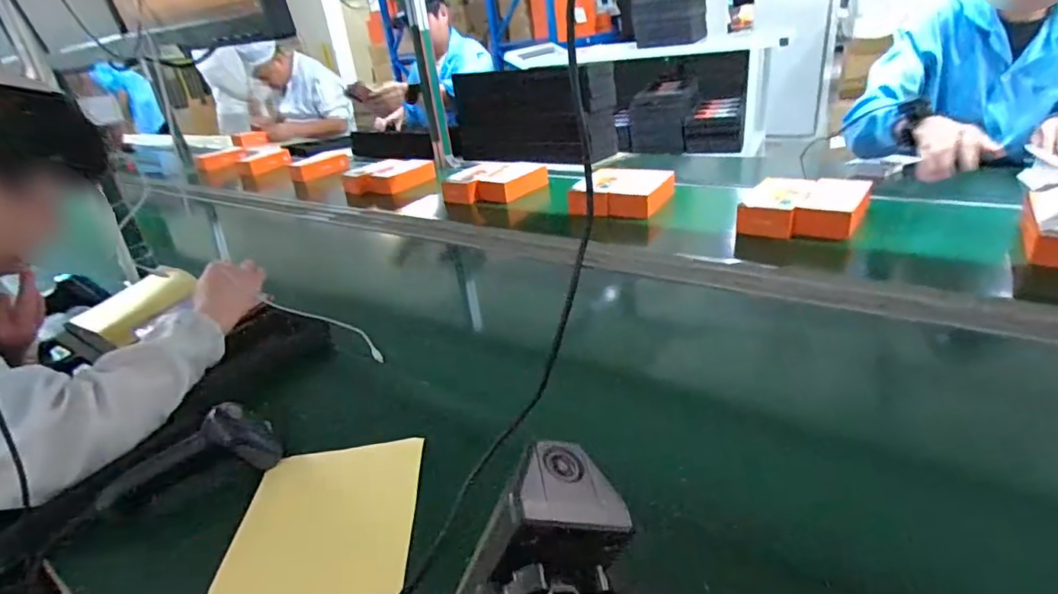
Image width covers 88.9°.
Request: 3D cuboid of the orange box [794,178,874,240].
[{"bbox_3d":[0.596,-0.179,1.058,0.113,0.050,0.216,14,34,35],"label":"orange box"}]

